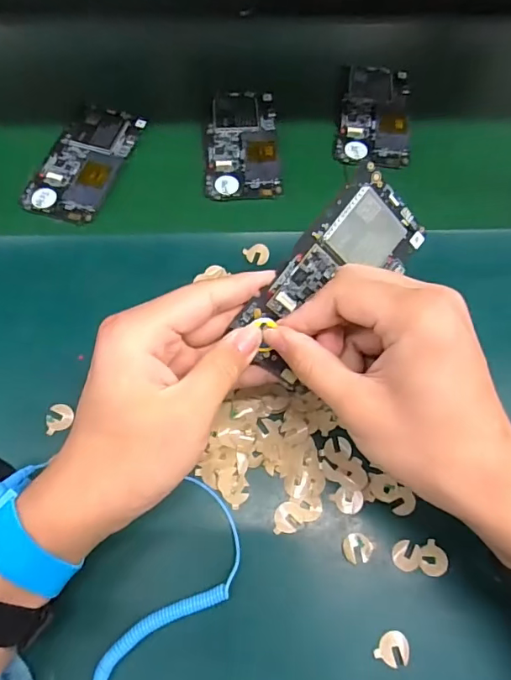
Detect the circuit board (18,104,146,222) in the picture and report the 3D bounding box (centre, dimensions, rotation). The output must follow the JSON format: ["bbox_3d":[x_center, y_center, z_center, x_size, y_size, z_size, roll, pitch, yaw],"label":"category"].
[{"bbox_3d":[-0.146,-0.156,0.419,0.064,0.007,0.124,18,64,11],"label":"circuit board"}]

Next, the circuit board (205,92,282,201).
[{"bbox_3d":[-0.012,-0.178,0.430,0.063,0.004,0.123,-3,62,0],"label":"circuit board"}]

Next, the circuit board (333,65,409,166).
[{"bbox_3d":[0.113,-0.216,0.450,0.063,0.008,0.135,8,63,6],"label":"circuit board"}]

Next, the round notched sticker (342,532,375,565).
[{"bbox_3d":[0.062,0.128,0.295,0.017,0.004,0.017,2,72,-6],"label":"round notched sticker"}]

